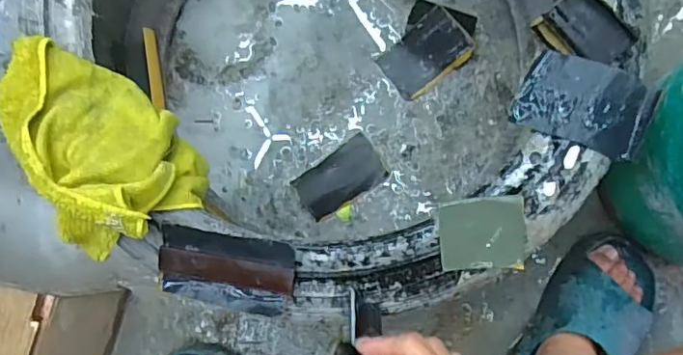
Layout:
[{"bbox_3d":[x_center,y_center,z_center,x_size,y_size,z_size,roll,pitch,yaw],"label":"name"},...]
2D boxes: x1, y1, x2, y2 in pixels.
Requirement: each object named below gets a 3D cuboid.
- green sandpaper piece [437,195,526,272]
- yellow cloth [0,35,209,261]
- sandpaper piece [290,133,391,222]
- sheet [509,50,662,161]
[{"bbox_3d":[0.119,0.049,0.460,0.072,0.004,0.062,-5,103,-3],"label":"green sandpaper piece"},{"bbox_3d":[-0.224,-0.034,0.485,0.136,0.081,0.202,-30,82,-1],"label":"yellow cloth"},{"bbox_3d":[-0.002,0.000,0.712,0.112,0.010,0.066,-34,82,-1],"label":"sandpaper piece"},{"bbox_3d":[0.211,-0.064,0.475,0.106,0.021,0.070,22,85,6],"label":"sheet"}]

